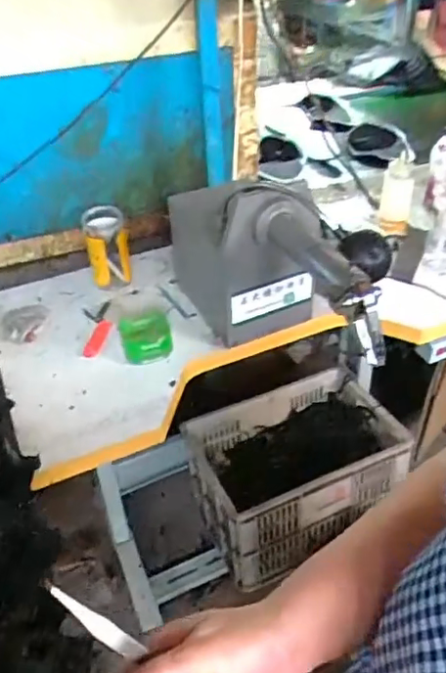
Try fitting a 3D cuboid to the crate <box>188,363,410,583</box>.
[{"bbox_3d":[0.211,0.375,1.665,0.561,0.312,0.402,-19,41,-19],"label":"crate"}]

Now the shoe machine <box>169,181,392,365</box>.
[{"bbox_3d":[0.116,-0.104,1.054,0.189,0.328,0.550,-27,44,-26],"label":"shoe machine"}]

